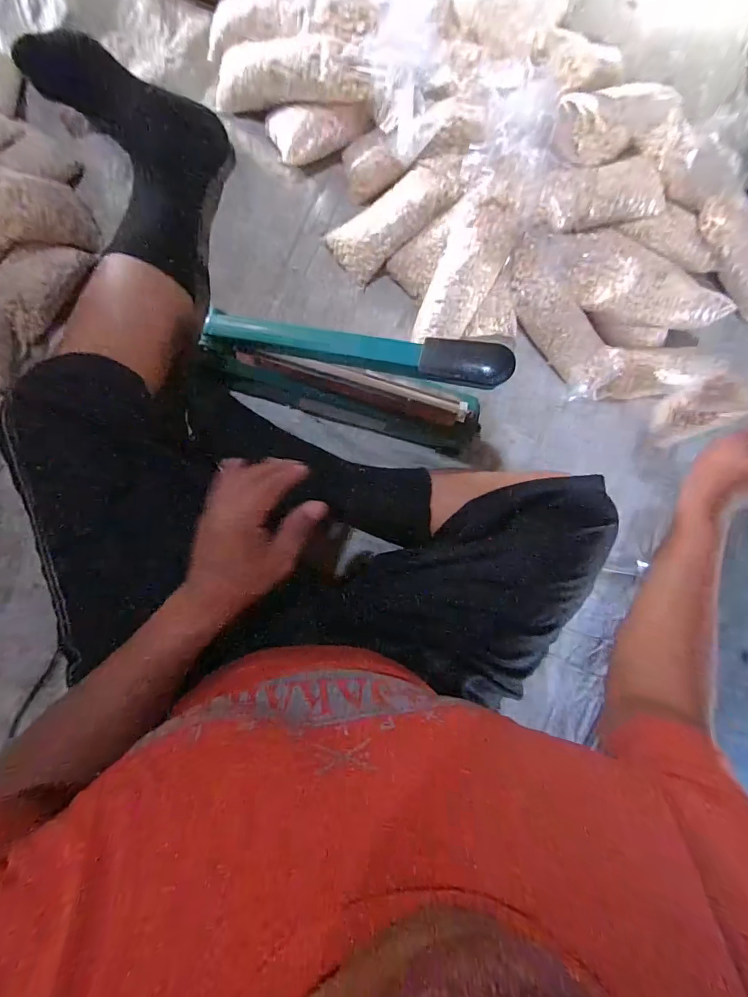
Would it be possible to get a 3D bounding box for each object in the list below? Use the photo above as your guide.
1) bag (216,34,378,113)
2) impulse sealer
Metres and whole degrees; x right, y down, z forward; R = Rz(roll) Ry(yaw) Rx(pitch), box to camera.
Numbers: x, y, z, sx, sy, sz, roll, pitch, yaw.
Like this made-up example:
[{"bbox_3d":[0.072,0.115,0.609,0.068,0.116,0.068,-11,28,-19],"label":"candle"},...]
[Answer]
[{"bbox_3d":[-0.112,-0.566,0.580,0.221,0.050,0.073,6,87,10],"label":"bag"},{"bbox_3d":[-0.024,-0.172,0.605,0.398,0.097,0.138,12,87,-7],"label":"impulse sealer"}]

